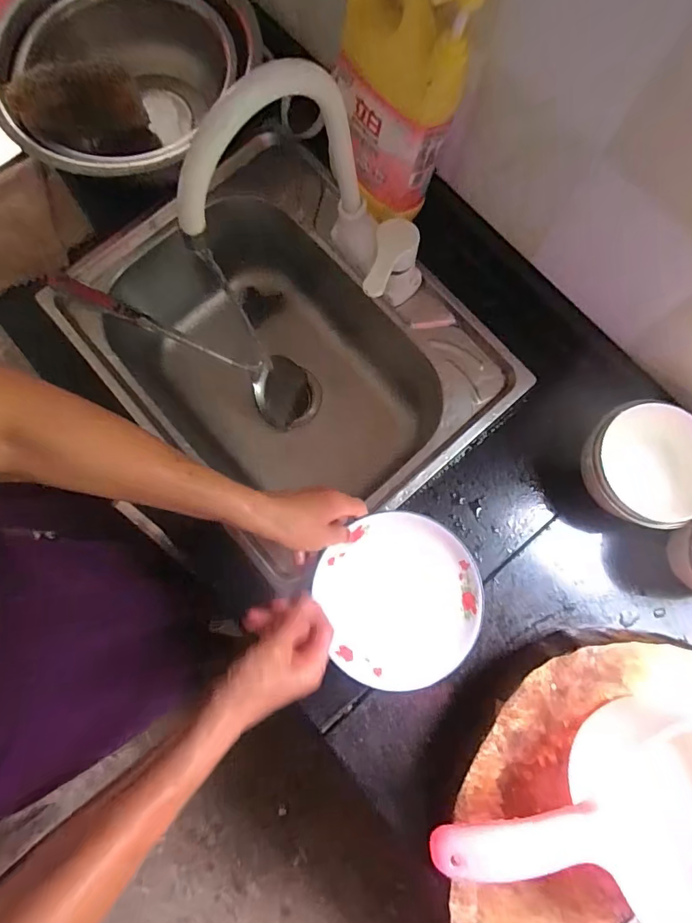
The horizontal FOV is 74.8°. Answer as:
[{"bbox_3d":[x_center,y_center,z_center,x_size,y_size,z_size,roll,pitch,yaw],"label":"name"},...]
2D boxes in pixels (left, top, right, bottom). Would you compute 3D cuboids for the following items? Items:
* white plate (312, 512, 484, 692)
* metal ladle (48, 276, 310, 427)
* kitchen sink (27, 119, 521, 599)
[{"bbox_3d":[0.062,0.152,0.511,0.173,0.024,0.180,0,78,0],"label":"white plate"},{"bbox_3d":[-0.215,-0.160,0.652,0.372,0.038,0.092,23,77,-27],"label":"metal ladle"},{"bbox_3d":[-0.076,-0.131,0.663,0.401,0.215,0.499,-40,81,-8],"label":"kitchen sink"}]

